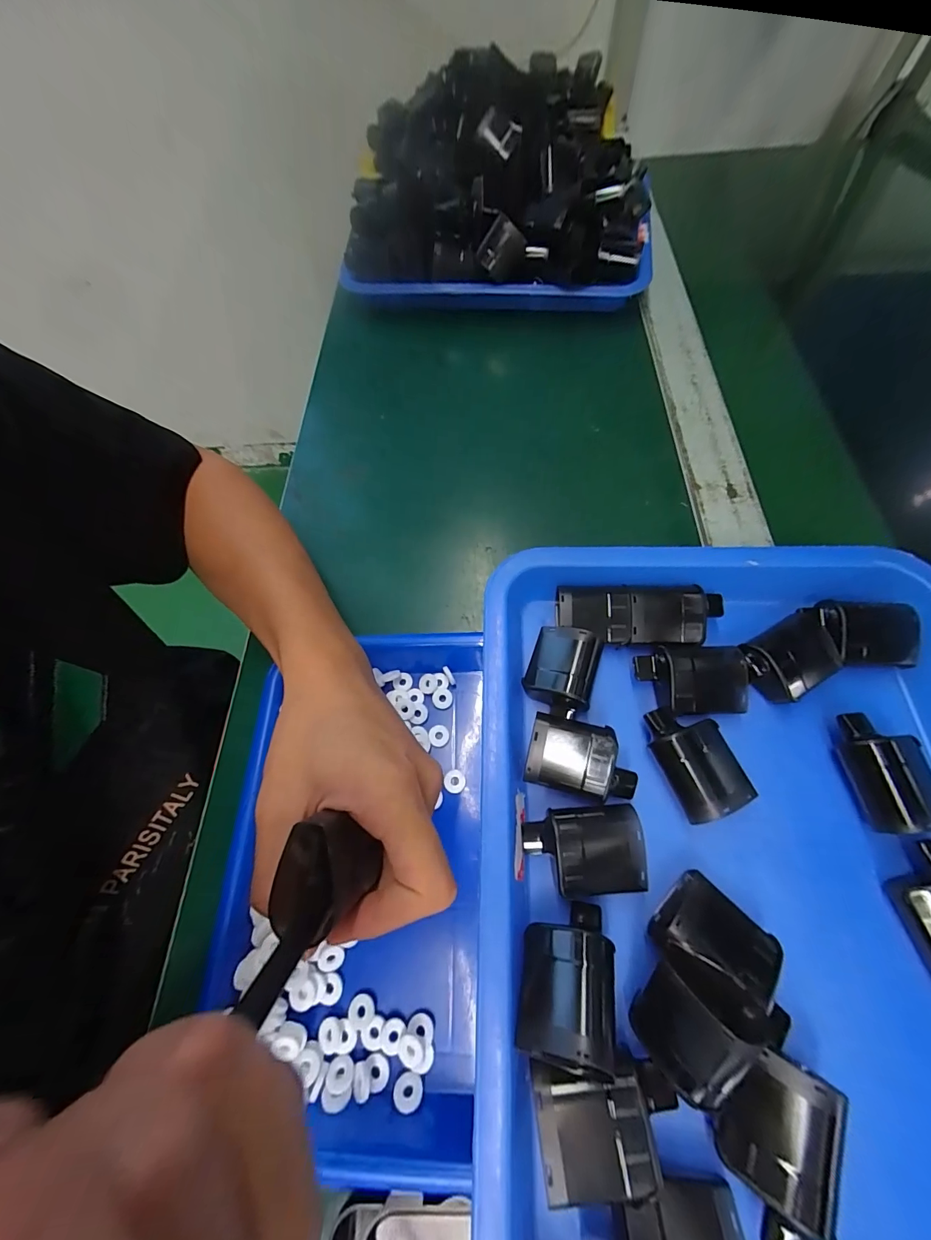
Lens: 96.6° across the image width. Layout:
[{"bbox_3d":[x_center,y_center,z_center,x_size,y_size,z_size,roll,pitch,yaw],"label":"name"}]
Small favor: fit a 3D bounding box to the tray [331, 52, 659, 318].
[{"bbox_3d":[0.049,-0.521,0.488,0.314,0.090,0.399,6,66,8],"label":"tray"}]

